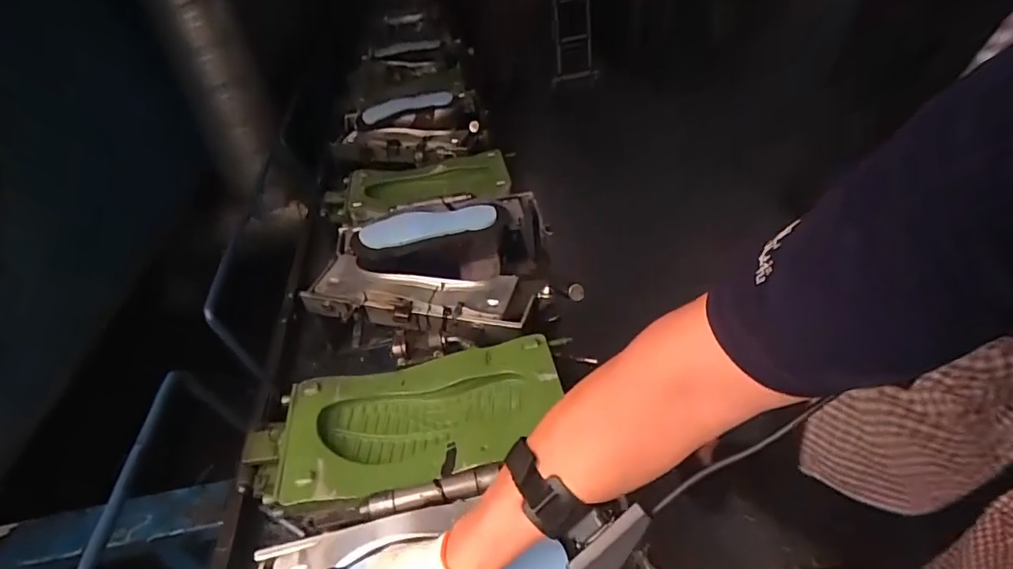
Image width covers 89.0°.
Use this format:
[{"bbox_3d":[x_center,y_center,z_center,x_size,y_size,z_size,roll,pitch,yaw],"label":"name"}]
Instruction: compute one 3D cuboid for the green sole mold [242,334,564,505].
[{"bbox_3d":[-0.115,0.166,0.630,0.380,0.056,0.182,-9,42,-4],"label":"green sole mold"}]

